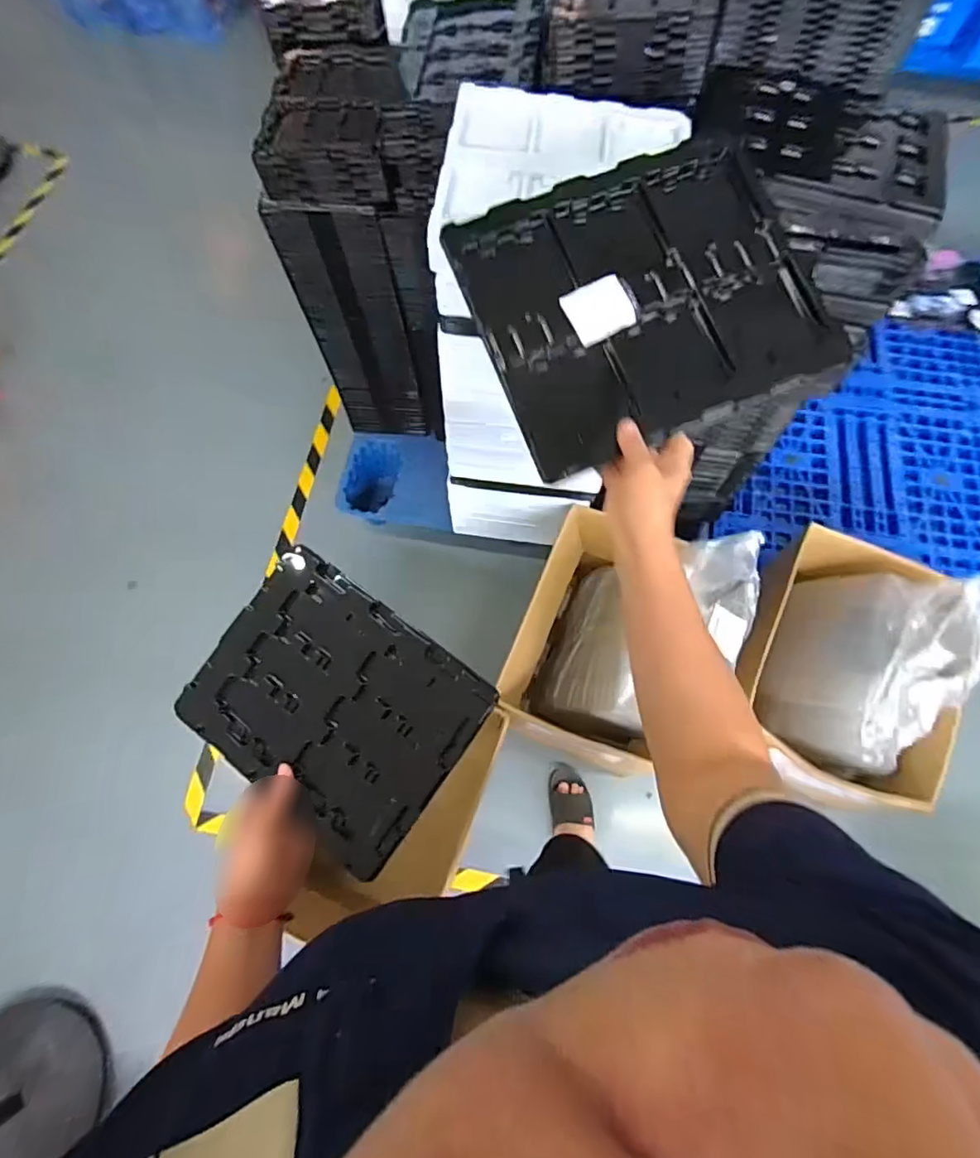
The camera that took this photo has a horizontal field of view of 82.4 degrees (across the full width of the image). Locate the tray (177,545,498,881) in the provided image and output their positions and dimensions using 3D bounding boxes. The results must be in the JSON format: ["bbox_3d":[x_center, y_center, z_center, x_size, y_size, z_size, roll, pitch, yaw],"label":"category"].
[{"bbox_3d":[-0.161,0.125,0.568,0.270,0.019,0.217,35,88,13],"label":"tray"}]

